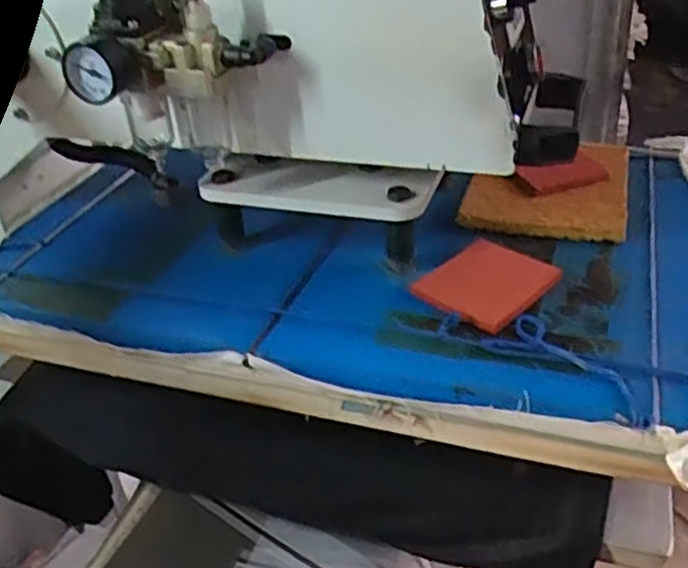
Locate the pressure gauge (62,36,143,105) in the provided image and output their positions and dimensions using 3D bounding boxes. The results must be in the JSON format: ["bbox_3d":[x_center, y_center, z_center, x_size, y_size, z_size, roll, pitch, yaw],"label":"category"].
[{"bbox_3d":[-0.160,-0.143,0.472,0.040,0.037,0.031,9,36,20],"label":"pressure gauge"}]

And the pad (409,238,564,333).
[{"bbox_3d":[0.108,-0.004,0.533,0.076,0.011,0.095,26,44,38],"label":"pad"}]

